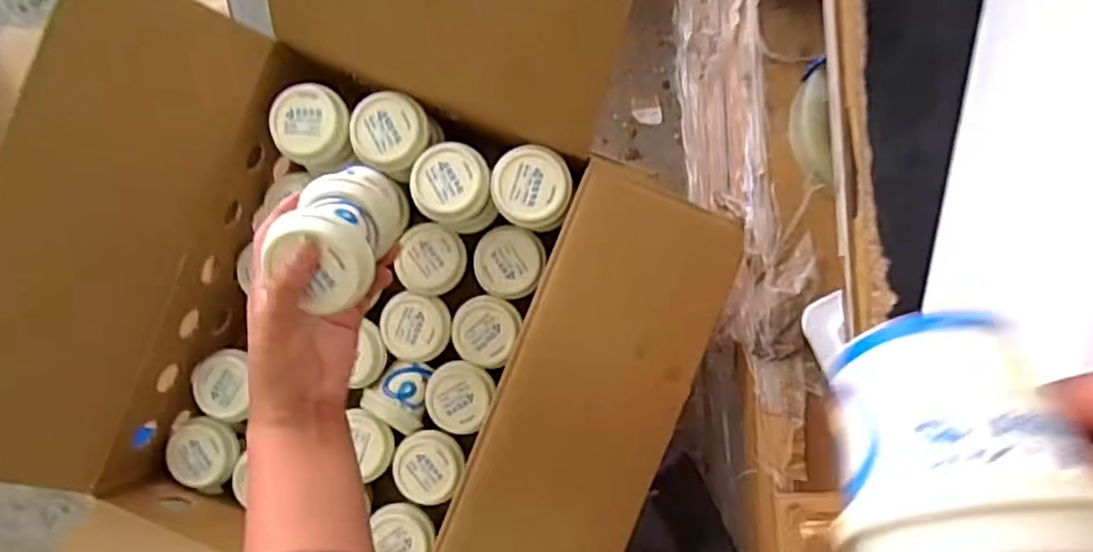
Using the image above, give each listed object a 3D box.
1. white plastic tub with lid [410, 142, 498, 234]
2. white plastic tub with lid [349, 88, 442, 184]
[{"bbox_3d":[-0.083,-0.080,0.670,0.068,0.087,0.069,0,86,5],"label":"white plastic tub with lid"},{"bbox_3d":[-0.139,-0.128,0.669,0.066,0.081,0.067,0,86,5],"label":"white plastic tub with lid"}]

